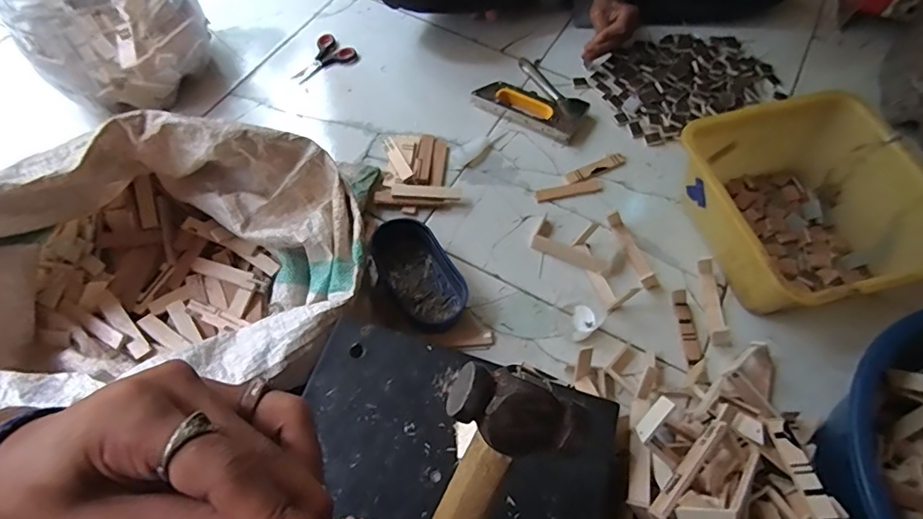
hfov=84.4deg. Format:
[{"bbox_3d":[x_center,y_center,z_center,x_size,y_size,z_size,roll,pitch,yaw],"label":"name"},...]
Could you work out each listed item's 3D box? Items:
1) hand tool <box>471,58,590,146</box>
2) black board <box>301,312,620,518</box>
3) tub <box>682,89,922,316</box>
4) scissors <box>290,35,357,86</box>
[{"bbox_3d":[0.121,-0.265,0.828,0.168,0.020,0.121,32,65,14],"label":"hand tool"},{"bbox_3d":[-0.014,0.175,0.440,0.274,0.011,0.198,17,63,7],"label":"black board"},{"bbox_3d":[0.432,-0.062,0.647,0.235,0.126,0.258,-13,63,-9],"label":"tub"},{"bbox_3d":[-0.236,-0.336,0.867,0.075,0.010,0.113,32,65,14],"label":"scissors"}]

